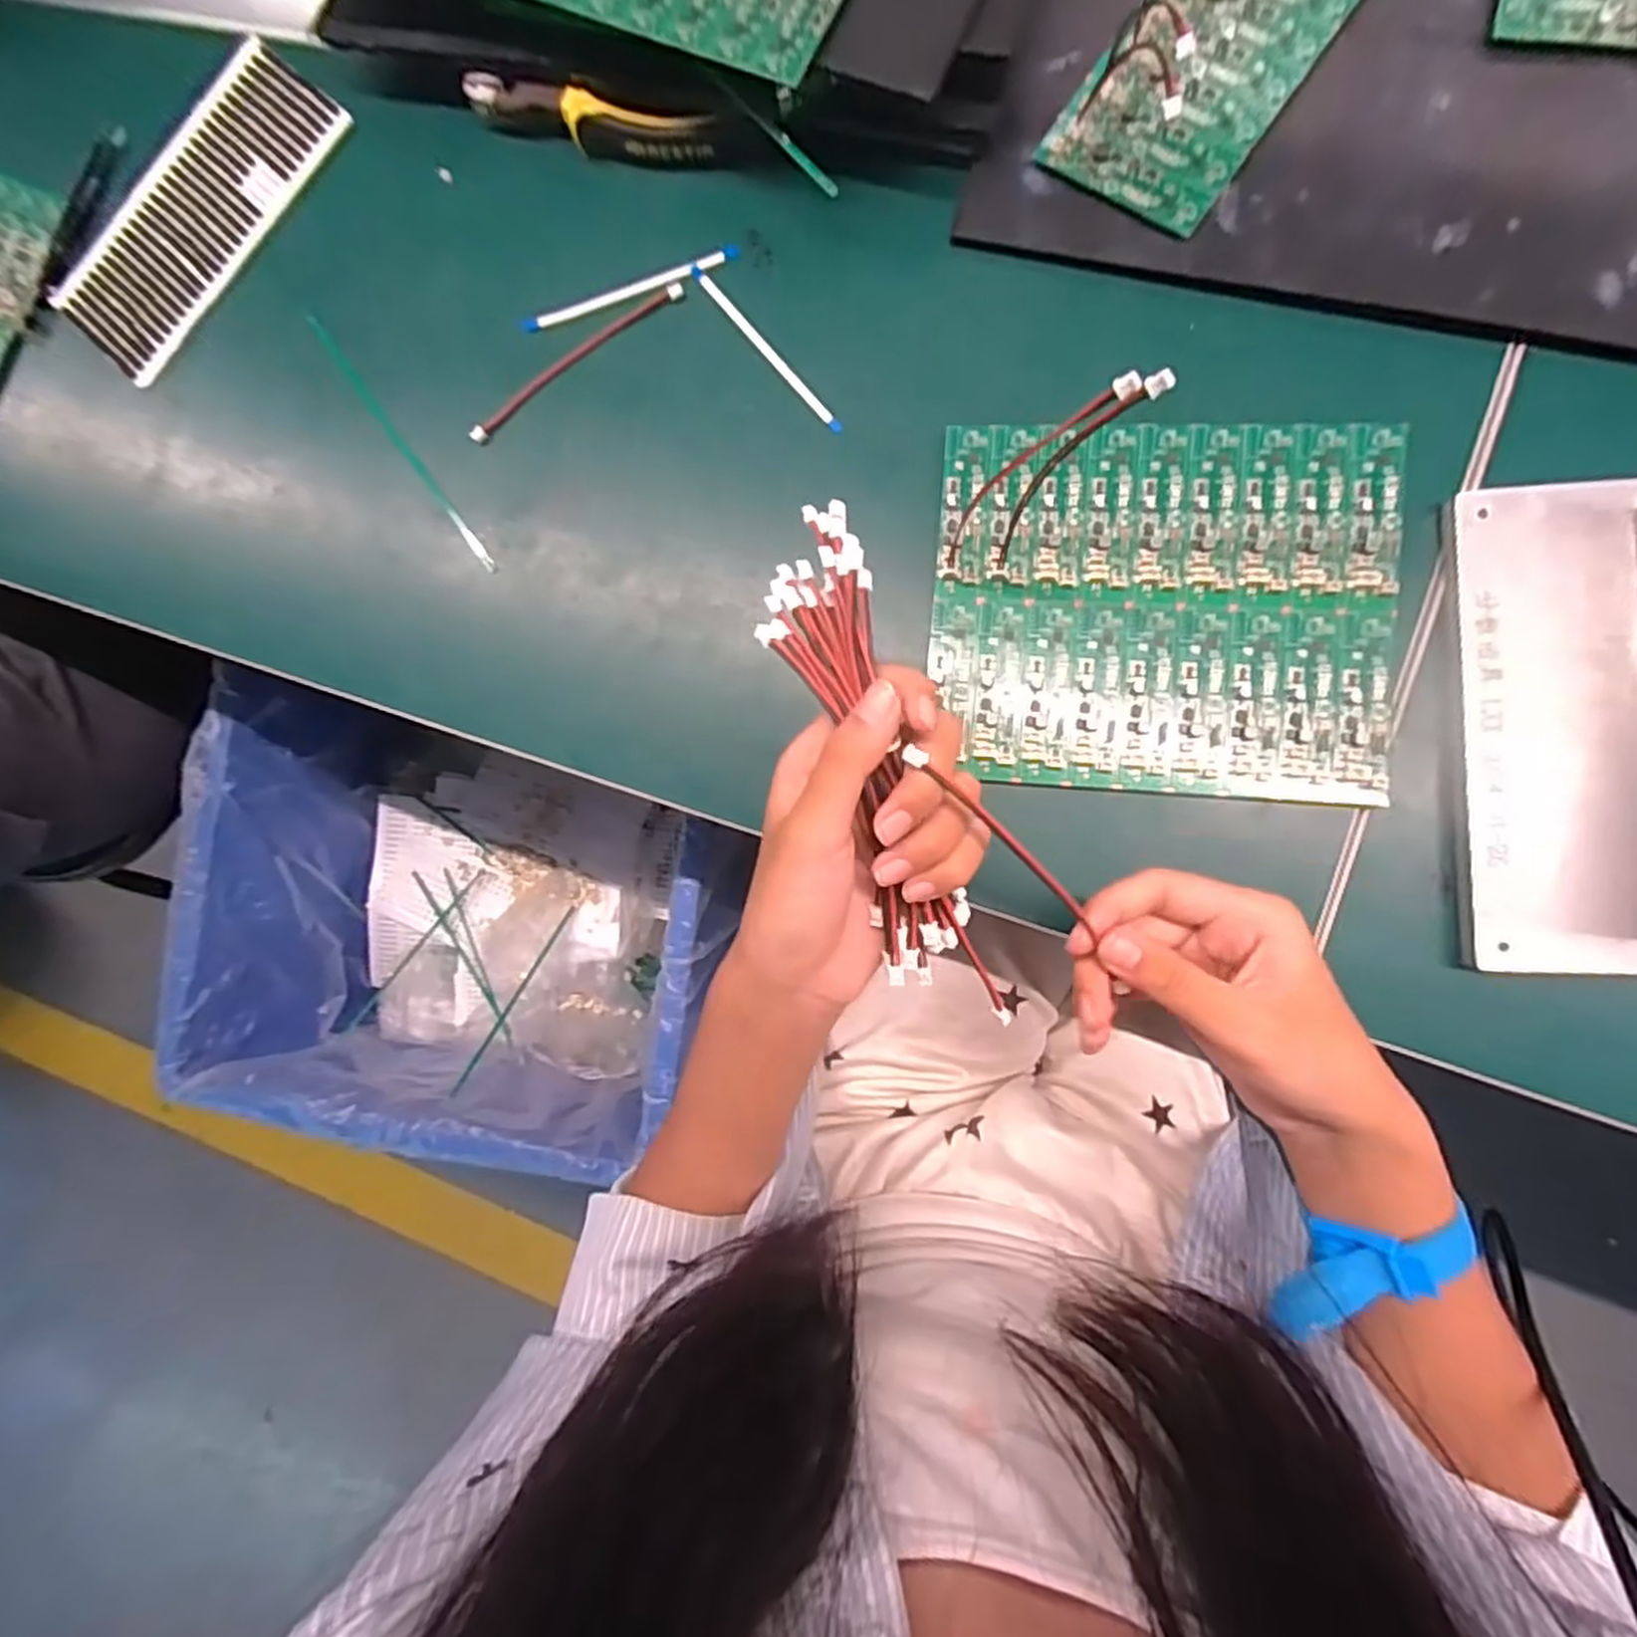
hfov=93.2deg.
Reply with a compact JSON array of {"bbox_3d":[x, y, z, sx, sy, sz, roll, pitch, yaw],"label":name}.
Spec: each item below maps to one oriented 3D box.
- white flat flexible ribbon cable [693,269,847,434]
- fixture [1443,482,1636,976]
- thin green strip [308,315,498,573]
[{"bbox_3d":[-0.027,-0.237,0.389,0.006,0.004,0.117,-40,84,7],"label":"white flat flexible ribbon cable"},{"bbox_3d":[0.337,-0.038,0.292,0.141,0.063,0.198,-1,89,9],"label":"fixture"},{"bbox_3d":[-0.226,-0.203,0.419,0.008,0.008,0.186,-38,84,7],"label":"thin green strip"}]

